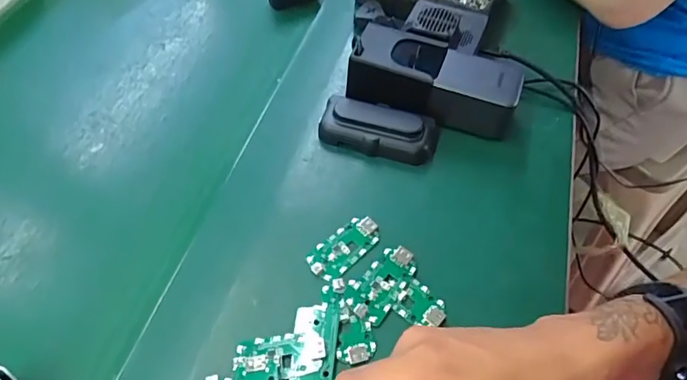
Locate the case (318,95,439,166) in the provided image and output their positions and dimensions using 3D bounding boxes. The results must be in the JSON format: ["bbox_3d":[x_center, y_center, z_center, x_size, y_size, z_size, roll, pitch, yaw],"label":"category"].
[{"bbox_3d":[0.032,-0.057,0.448,0.107,0.030,0.045,10,55,12],"label":"case"}]

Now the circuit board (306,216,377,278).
[{"bbox_3d":[0.002,0.045,0.391,0.064,0.004,0.033,-39,60,-22],"label":"circuit board"}]

